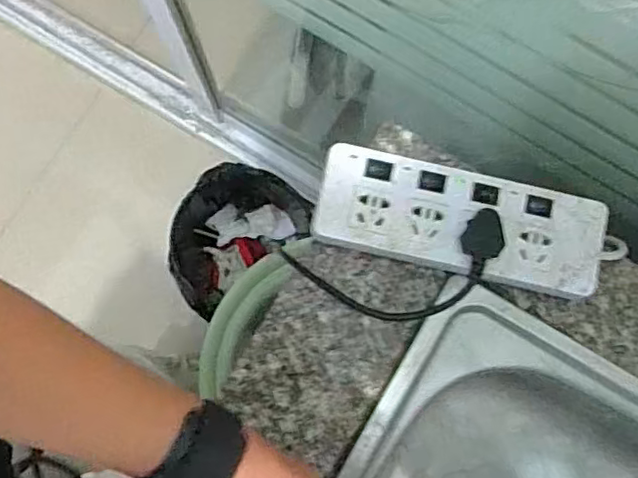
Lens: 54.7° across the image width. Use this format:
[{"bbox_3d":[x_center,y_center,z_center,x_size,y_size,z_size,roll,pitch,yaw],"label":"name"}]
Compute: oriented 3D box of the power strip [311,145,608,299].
[{"bbox_3d":[0.107,-0.012,0.477,0.214,0.039,0.077,11,79,2],"label":"power strip"}]

